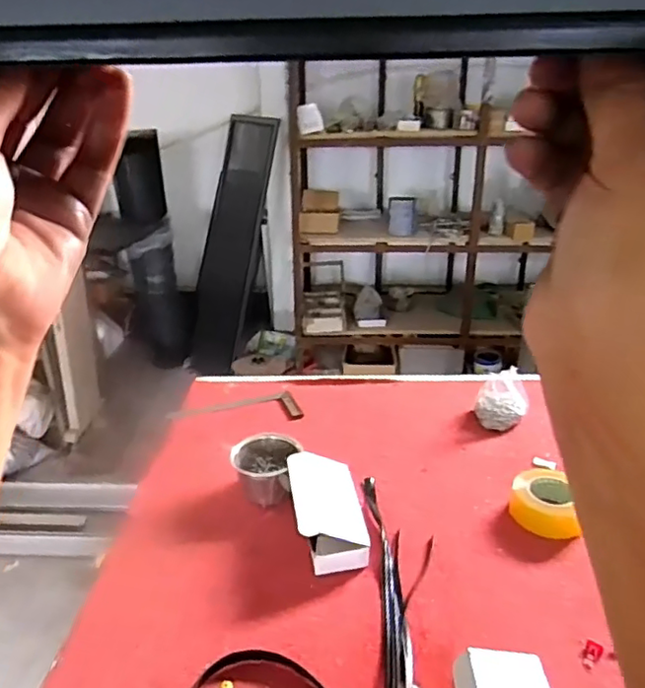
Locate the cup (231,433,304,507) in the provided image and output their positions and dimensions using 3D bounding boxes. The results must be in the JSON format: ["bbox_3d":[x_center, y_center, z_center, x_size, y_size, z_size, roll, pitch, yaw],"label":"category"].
[{"bbox_3d":[-0.109,0.240,1.132,0.132,0.082,0.125,0,25,0],"label":"cup"}]

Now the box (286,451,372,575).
[{"bbox_3d":[0.008,0.280,1.027,0.119,0.077,0.233,-4,25,-8],"label":"box"}]

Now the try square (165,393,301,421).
[{"bbox_3d":[-0.201,0.158,1.389,0.294,0.014,0.129,-9,26,-18],"label":"try square"}]

